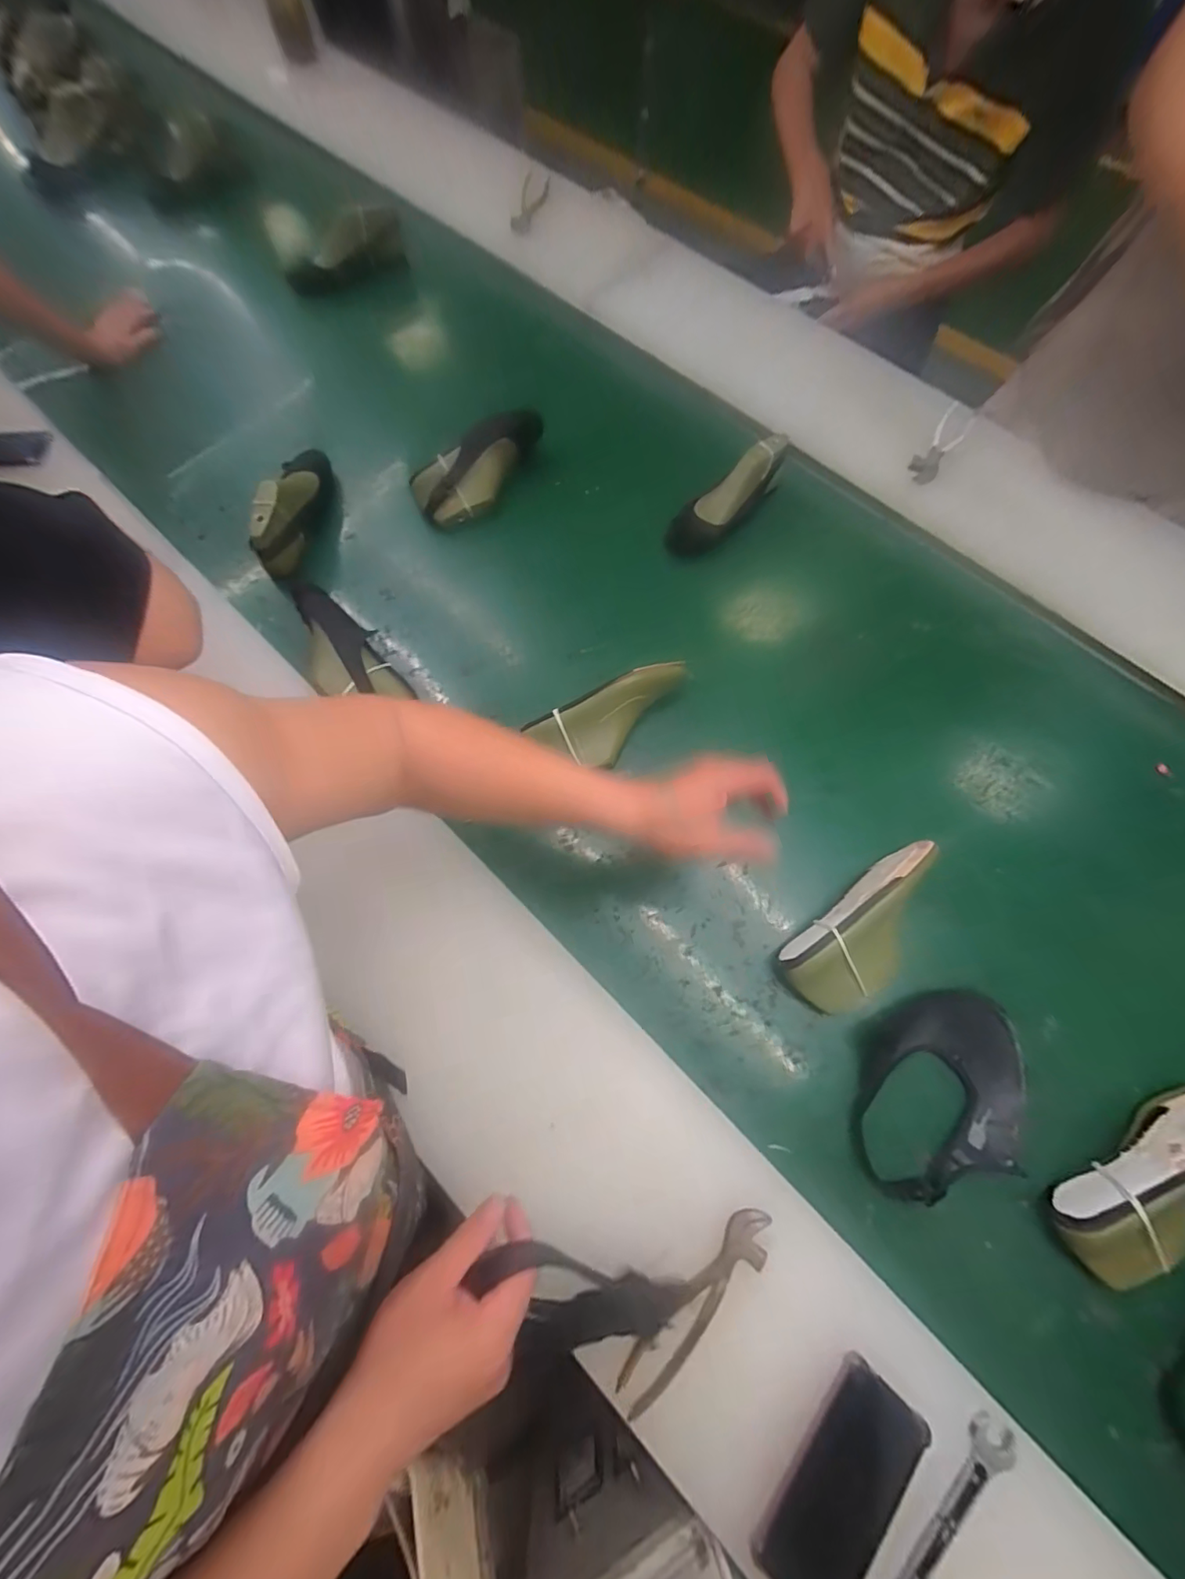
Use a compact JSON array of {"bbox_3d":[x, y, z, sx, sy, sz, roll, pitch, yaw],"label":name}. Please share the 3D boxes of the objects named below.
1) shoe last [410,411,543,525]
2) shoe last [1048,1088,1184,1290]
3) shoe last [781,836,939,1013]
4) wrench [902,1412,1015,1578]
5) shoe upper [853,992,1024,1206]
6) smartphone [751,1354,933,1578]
[{"bbox_3d":[-0.181,-0.523,0.818,0.235,0.068,0.106,-39,73,2],"label":"shoe last"},{"bbox_3d":[0.577,0.398,0.508,0.229,0.093,0.093,-30,74,-11],"label":"shoe last"},{"bbox_3d":[0.324,0.163,0.594,0.223,0.079,0.098,-36,75,-12],"label":"shoe last"},{"bbox_3d":[0.292,0.609,0.426,0.172,0.010,0.037,-40,76,-13],"label":"wrench"},{"bbox_3d":[0.380,0.331,0.564,0.153,0.033,0.224,22,72,7],"label":"shoe upper"},{"bbox_3d":[0.207,0.578,0.426,0.080,0.011,0.158,42,75,13],"label":"smartphone"}]

